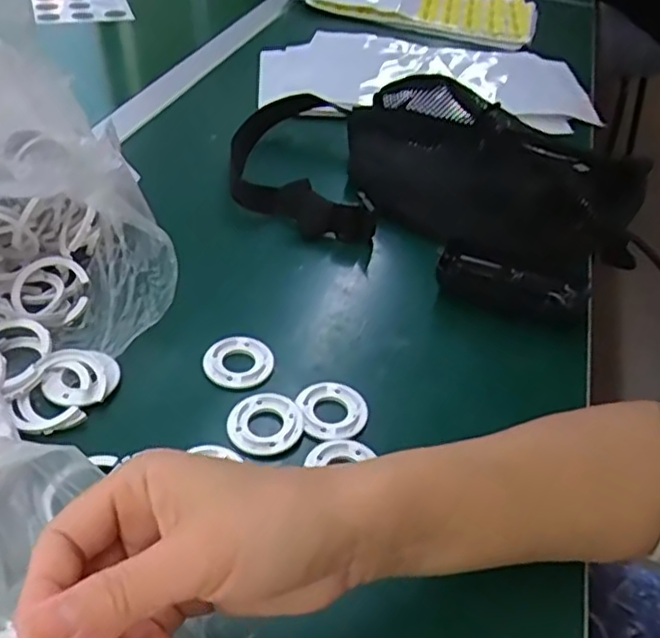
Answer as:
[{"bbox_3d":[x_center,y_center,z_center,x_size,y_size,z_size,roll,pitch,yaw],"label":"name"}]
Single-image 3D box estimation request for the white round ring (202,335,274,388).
[{"bbox_3d":[-0.059,0.027,0.428,0.044,0.004,0.045,3,42,-3],"label":"white round ring"}]

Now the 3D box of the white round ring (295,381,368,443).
[{"bbox_3d":[0.002,0.054,0.404,0.041,0.004,0.049,-9,44,-15],"label":"white round ring"}]

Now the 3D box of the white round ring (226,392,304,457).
[{"bbox_3d":[-0.038,0.062,0.391,0.043,0.004,0.044,3,42,-3],"label":"white round ring"}]

